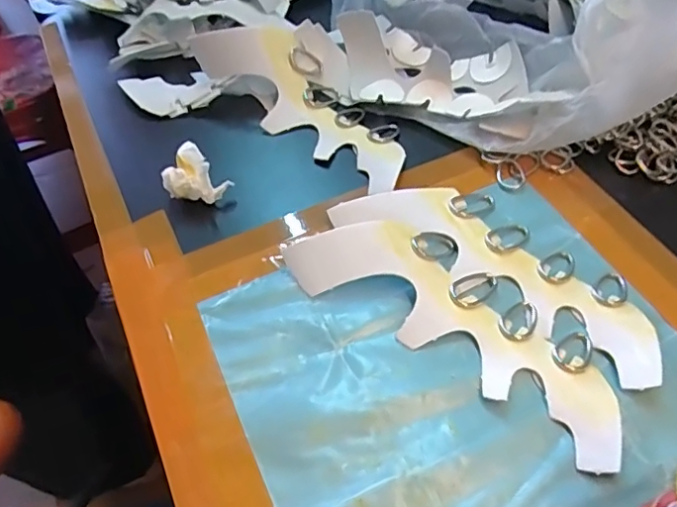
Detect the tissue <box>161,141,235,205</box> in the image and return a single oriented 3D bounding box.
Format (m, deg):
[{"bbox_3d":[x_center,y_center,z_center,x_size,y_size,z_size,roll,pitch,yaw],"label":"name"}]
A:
[{"bbox_3d":[-0.104,-0.051,0.402,0.038,0.033,0.036,32,60,24],"label":"tissue"}]

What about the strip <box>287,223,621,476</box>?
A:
[{"bbox_3d":[0.072,0.034,0.330,0.204,0.019,0.079,33,56,19],"label":"strip"}]

